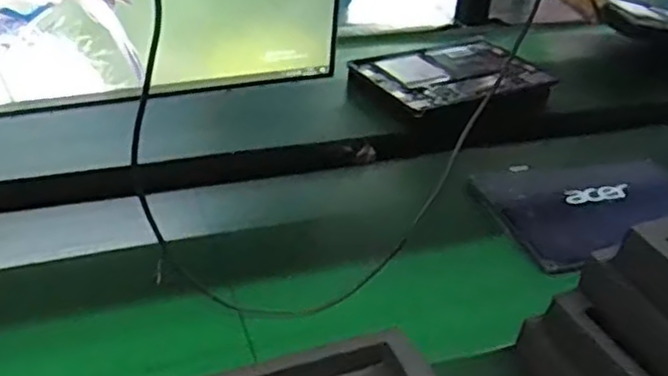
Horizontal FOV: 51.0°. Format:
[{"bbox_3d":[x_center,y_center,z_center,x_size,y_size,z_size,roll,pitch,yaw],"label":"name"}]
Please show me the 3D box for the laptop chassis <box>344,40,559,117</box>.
[{"bbox_3d":[0.165,-0.157,0.959,0.243,0.020,0.176,-17,38,-28],"label":"laptop chassis"}]

